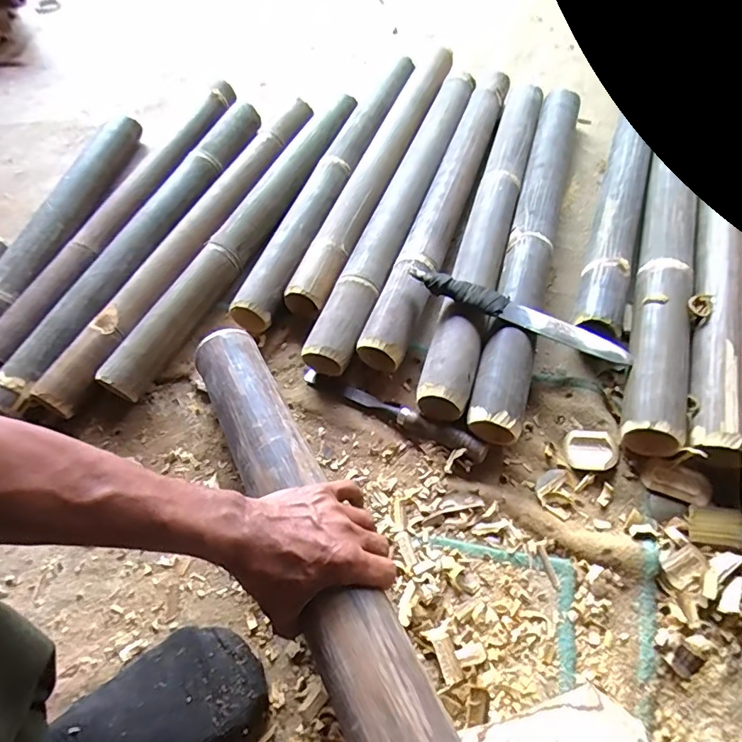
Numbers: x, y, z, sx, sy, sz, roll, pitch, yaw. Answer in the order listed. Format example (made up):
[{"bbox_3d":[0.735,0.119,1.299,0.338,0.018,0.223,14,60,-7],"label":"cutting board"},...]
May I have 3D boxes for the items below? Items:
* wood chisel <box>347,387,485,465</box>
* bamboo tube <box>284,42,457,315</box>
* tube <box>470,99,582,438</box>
[{"bbox_3d":[0.049,0.060,0.579,0.185,0.021,0.024,25,63,20],"label":"wood chisel"},{"bbox_3d":[0.021,-0.344,0.806,0.063,0.049,0.639,17,60,15],"label":"bamboo tube"},{"bbox_3d":[0.233,-0.190,0.698,0.067,0.071,0.643,13,59,13],"label":"tube"}]

